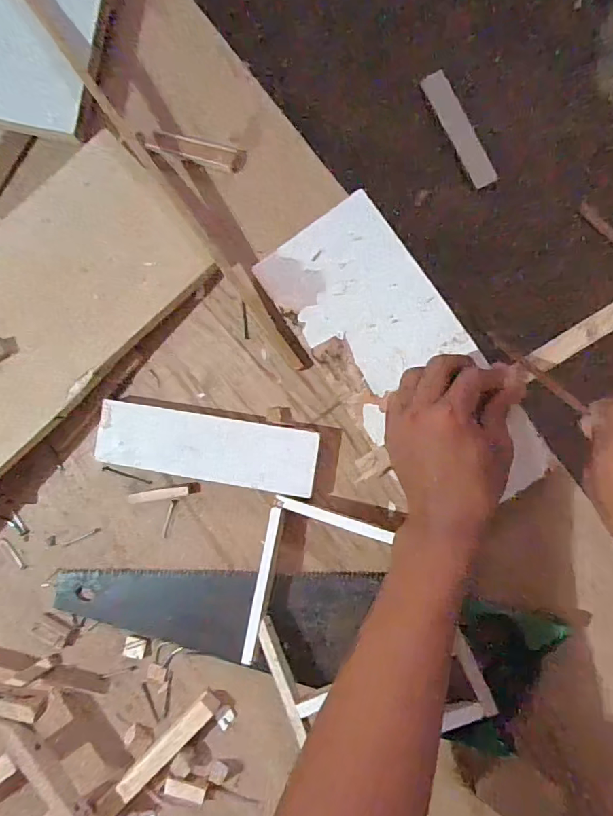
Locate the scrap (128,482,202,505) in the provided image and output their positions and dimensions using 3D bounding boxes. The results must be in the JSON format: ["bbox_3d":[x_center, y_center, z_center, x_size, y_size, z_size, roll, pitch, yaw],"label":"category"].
[{"bbox_3d":[-0.133,0.080,0.461,0.067,0.008,0.012,-10,88,9],"label":"scrap"}]

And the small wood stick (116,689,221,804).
[{"bbox_3d":[-0.126,0.307,0.449,0.018,0.021,0.118,44,97,7],"label":"small wood stick"}]

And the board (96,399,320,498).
[{"bbox_3d":[-0.090,0.037,0.449,0.202,0.025,0.059,9,91,9],"label":"board"}]

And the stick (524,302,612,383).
[{"bbox_3d":[0.232,-0.067,0.385,0.133,0.010,0.019,-32,85,4],"label":"stick"}]

